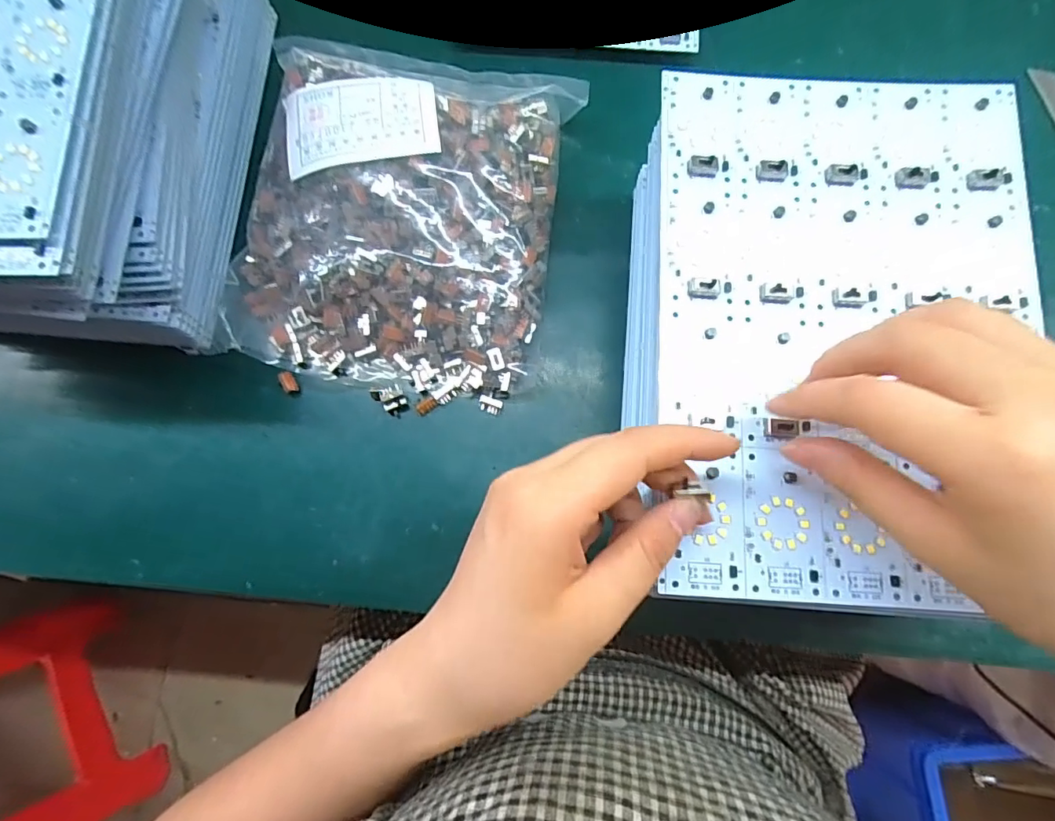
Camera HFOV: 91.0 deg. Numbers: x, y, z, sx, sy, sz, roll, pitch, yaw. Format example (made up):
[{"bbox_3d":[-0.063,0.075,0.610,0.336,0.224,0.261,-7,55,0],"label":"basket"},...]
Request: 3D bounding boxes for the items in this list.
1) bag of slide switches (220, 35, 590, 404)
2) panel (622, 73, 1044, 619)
[{"bbox_3d":[-0.075,-0.118,0.303,0.183,0.044,0.208,9,80,2],"label":"bag of slide switches"},{"bbox_3d":[0.131,-0.041,0.226,0.171,0.006,0.240,5,80,2],"label":"panel"}]

